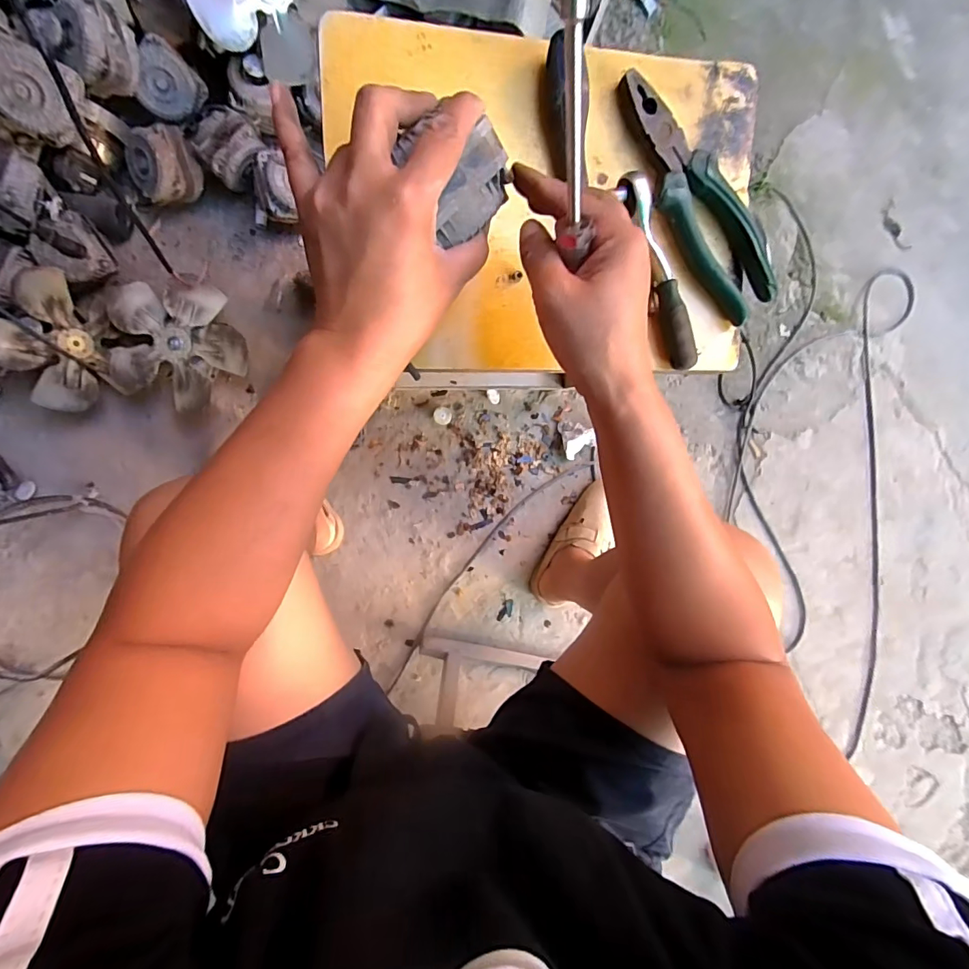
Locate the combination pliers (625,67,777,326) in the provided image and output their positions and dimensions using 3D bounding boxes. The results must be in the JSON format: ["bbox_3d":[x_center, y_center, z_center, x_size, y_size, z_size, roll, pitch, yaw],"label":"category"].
[{"bbox_3d":[0.164,-0.220,0.366,0.052,0.022,0.194,-41,98,-5],"label":"combination pliers"}]

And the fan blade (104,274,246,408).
[{"bbox_3d":[-0.440,-0.201,0.667,0.185,0.043,0.180,0,93,-9],"label":"fan blade"}]

